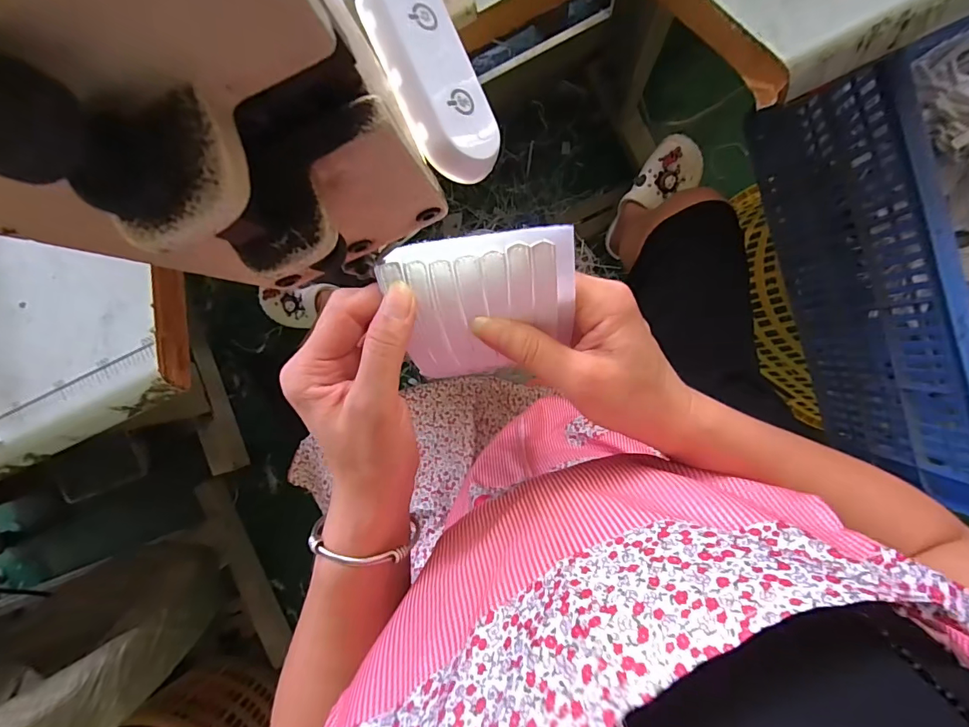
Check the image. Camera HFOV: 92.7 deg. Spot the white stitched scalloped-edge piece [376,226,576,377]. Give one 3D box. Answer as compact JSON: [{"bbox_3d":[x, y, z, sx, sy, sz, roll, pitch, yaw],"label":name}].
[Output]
[{"bbox_3d":[0.000,-0.027,0.264,0.098,0.100,0.009,-6,48,4],"label":"white stitched scalloped-edge piece"}]

